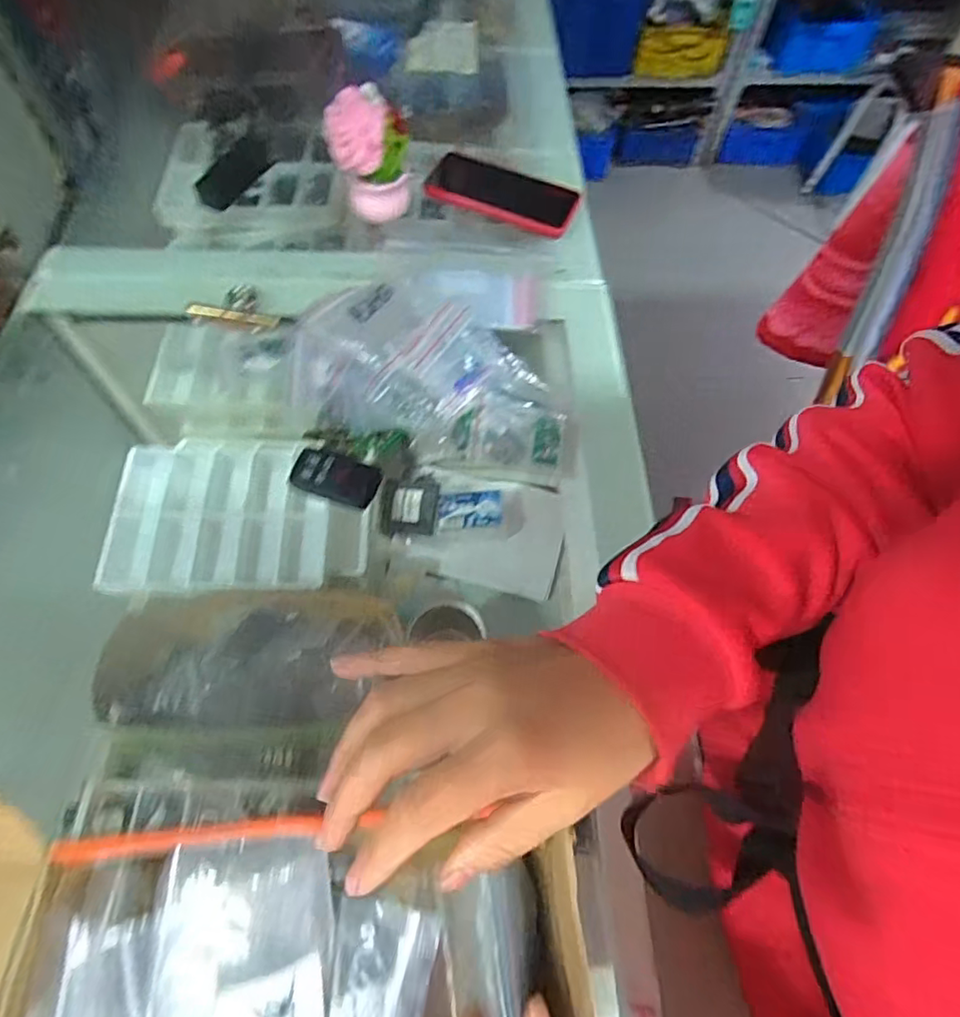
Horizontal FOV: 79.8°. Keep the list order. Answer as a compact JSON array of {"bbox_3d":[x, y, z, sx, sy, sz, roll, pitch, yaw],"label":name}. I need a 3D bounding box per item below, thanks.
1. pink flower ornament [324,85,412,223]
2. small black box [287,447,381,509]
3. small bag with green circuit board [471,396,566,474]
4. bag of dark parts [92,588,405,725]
[{"bbox_3d":[-0.106,-0.339,0.556,0.072,0.113,0.076,-5,62,-5],"label":"pink flower ornament"},{"bbox_3d":[-0.110,-0.024,0.435,0.064,0.019,0.033,14,62,5],"label":"small black box"},{"bbox_3d":[0.032,-0.060,0.460,0.071,0.014,0.055,11,79,-9],"label":"small bag with green circuit board"},{"bbox_3d":[-0.244,0.164,0.609,0.316,0.057,0.142,-1,61,-3],"label":"bag of dark parts"}]

